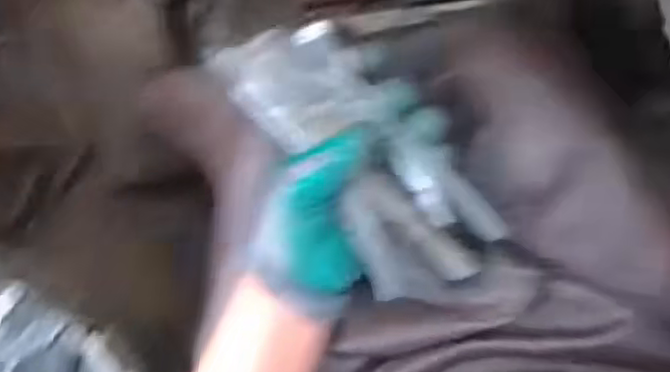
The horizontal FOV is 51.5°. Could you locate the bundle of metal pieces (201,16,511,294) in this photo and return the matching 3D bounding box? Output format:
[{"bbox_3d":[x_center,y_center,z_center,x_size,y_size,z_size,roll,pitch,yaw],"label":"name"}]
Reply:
[{"bbox_3d":[0.012,-0.018,0.411,0.077,0.029,0.192,-40,91,6],"label":"bundle of metal pieces"}]

